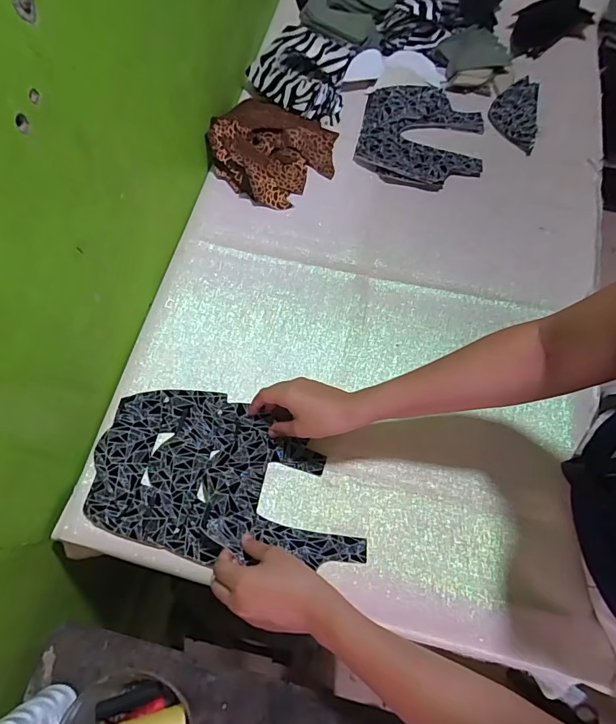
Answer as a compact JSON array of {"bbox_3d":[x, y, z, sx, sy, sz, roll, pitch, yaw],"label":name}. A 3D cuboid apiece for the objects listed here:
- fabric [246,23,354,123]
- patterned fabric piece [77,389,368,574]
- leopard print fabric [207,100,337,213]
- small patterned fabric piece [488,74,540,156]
[{"bbox_3d":[-0.012,-0.486,0.732,0.162,0.046,0.162,12,67,3],"label":"fabric"},{"bbox_3d":[-0.093,0.124,0.507,0.297,0.023,0.188,3,63,-2],"label":"patterned fabric piece"},{"bbox_3d":[-0.056,-0.331,0.687,0.183,0.052,0.179,1,67,-2],"label":"leopard print fabric"},{"bbox_3d":[0.344,-0.417,0.733,0.075,0.009,0.152,11,72,8],"label":"small patterned fabric piece"}]

